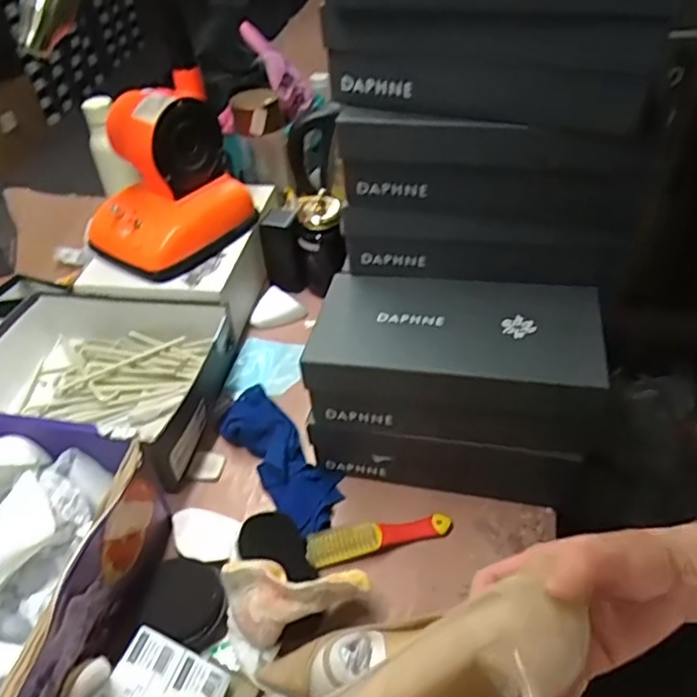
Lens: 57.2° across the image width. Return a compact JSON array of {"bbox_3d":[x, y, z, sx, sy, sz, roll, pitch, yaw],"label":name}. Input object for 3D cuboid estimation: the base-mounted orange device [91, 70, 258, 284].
[{"bbox_3d":[-0.269,-0.246,0.910,0.164,0.201,0.202,25,51,28],"label":"base-mounted orange device"}]

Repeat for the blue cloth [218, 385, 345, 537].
[{"bbox_3d":[-0.090,0.123,0.793,0.082,0.039,0.245,-30,48,-24],"label":"blue cloth"}]

